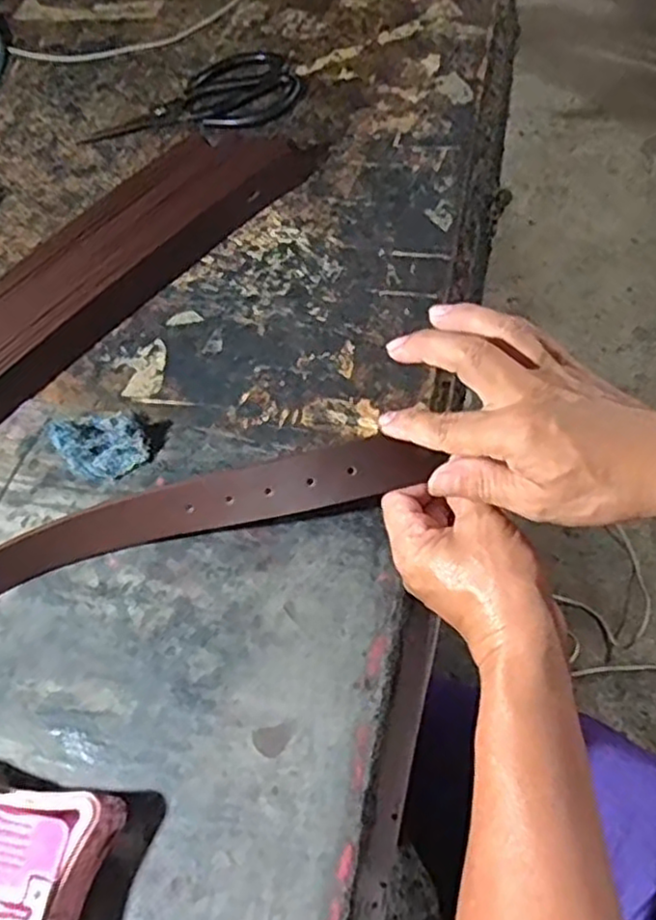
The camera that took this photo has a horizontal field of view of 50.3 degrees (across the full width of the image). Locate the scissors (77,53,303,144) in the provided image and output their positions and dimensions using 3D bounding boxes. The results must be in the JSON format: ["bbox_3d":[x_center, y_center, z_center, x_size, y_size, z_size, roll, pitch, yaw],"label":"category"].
[{"bbox_3d":[-0.130,-0.347,0.677,0.204,0.021,0.091,-10,59,-2],"label":"scissors"}]

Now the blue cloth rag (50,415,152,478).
[{"bbox_3d":[-0.154,-0.013,0.477,0.054,0.025,0.054,-31,62,-14],"label":"blue cloth rag"}]

